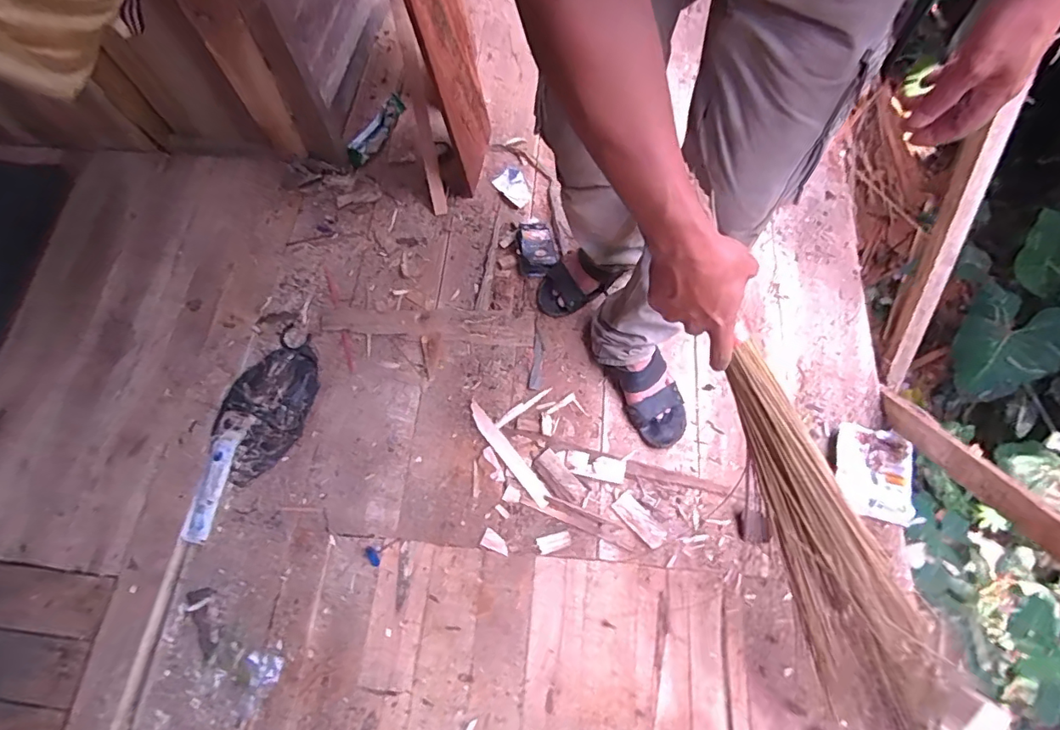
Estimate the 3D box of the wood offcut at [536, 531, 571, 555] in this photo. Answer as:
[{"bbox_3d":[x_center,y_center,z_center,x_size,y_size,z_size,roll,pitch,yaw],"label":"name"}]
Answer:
[{"bbox_3d":[0.042,0.308,0.887,0.058,0.004,0.029,-15,70,-5],"label":"wood offcut"}]

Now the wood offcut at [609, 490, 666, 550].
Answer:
[{"bbox_3d":[0.192,0.273,0.899,0.044,0.007,0.100,-37,74,-13],"label":"wood offcut"}]

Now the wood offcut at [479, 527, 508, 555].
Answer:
[{"bbox_3d":[-0.059,0.307,0.888,0.049,0.005,0.031,24,72,8],"label":"wood offcut"}]

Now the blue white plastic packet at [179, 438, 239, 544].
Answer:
[{"bbox_3d":[-0.568,0.220,0.906,0.048,0.018,0.176,10,70,4],"label":"blue white plastic packet"}]

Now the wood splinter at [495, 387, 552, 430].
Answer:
[{"bbox_3d":[-0.013,0.079,0.977,0.128,0.008,0.016,-36,74,-12],"label":"wood splinter"}]

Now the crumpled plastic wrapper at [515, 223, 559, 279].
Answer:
[{"bbox_3d":[0.016,-0.247,1.083,0.083,0.028,0.123,-1,70,-1],"label":"crumpled plastic wrapper"}]

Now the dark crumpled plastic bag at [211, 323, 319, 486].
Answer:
[{"bbox_3d":[-0.489,0.071,0.953,0.153,0.033,0.286,15,70,5],"label":"dark crumpled plastic bag"}]

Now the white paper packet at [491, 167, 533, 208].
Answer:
[{"bbox_3d":[-0.035,-0.409,1.161,0.097,0.007,0.068,40,75,13],"label":"white paper packet"}]

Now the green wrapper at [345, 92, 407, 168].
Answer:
[{"bbox_3d":[-0.368,-0.550,1.196,0.067,0.035,0.202,26,72,9],"label":"green wrapper"}]

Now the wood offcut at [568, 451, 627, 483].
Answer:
[{"bbox_3d":[0.118,0.185,0.929,0.105,0.011,0.042,11,70,4],"label":"wood offcut"}]

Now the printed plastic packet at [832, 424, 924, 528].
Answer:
[{"bbox_3d":[0.616,0.191,0.916,0.128,0.032,0.168,10,70,3],"label":"printed plastic packet"}]

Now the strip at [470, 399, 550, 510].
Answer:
[{"bbox_3d":[-0.041,0.161,0.939,0.030,0.009,0.232,-36,74,-13],"label":"strip"}]

